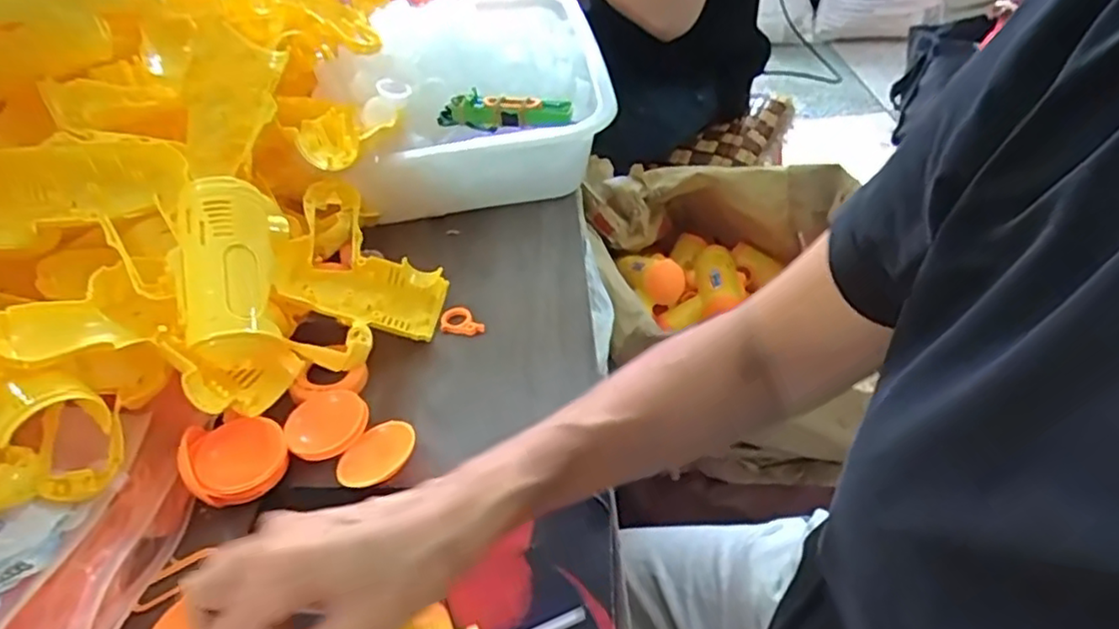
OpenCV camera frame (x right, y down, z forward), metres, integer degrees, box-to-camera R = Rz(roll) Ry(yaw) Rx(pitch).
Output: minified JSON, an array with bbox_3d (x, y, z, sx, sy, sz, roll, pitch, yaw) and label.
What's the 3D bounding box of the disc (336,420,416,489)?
[{"bbox_3d":[-0.122,0.094,0.452,0.044,0.008,0.054,19,53,25],"label":"disc"}]

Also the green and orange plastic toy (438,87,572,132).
[{"bbox_3d":[-0.052,-0.191,0.633,0.124,0.025,0.039,-2,43,6],"label":"green and orange plastic toy"}]

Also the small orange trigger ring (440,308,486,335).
[{"bbox_3d":[-0.079,0.005,0.556,0.037,0.004,0.025,4,61,11],"label":"small orange trigger ring"}]

